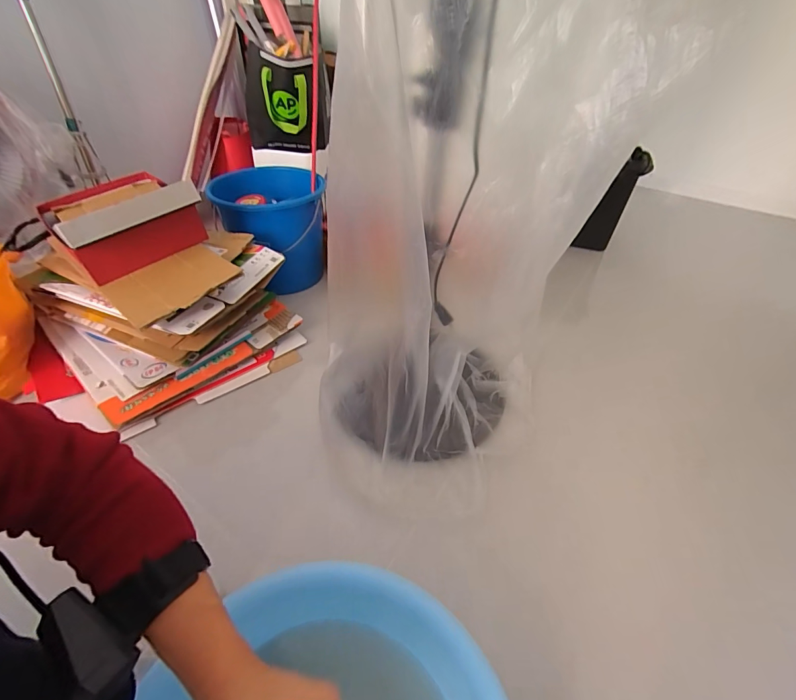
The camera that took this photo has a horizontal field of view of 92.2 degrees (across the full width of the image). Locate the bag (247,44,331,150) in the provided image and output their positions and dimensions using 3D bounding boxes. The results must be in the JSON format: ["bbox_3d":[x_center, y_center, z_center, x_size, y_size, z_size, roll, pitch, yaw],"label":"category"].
[{"bbox_3d":[-0.332,-0.717,1.106,0.221,0.221,0.235,-10,43,-12],"label":"bag"}]

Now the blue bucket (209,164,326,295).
[{"bbox_3d":[-0.334,-0.311,1.089,0.272,0.310,0.312,-14,44,-16],"label":"blue bucket"}]

